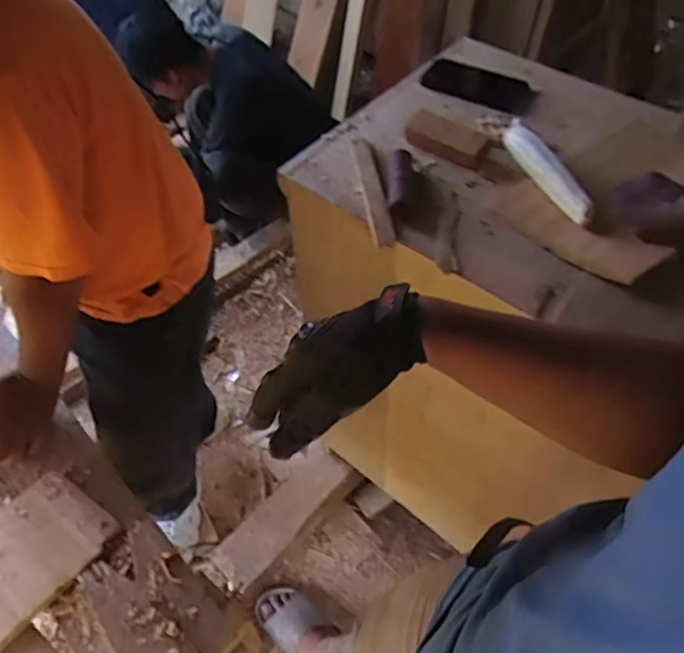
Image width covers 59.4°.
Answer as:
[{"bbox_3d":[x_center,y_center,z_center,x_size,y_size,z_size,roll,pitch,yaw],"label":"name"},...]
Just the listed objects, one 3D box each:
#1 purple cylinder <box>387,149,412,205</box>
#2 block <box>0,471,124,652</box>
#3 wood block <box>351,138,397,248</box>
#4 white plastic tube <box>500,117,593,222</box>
[{"bbox_3d":[0.078,-0.202,0.804,0.026,0.029,0.096,6,53,3],"label":"purple cylinder"},{"bbox_3d":[-0.410,0.293,0.772,0.148,0.018,0.199,30,58,20],"label":"block"},{"bbox_3d":[0.039,-0.188,0.810,0.028,0.024,0.207,-6,53,-6],"label":"wood block"},{"bbox_3d":[0.259,-0.212,0.783,0.028,0.039,0.218,-10,54,-9],"label":"white plastic tube"}]

